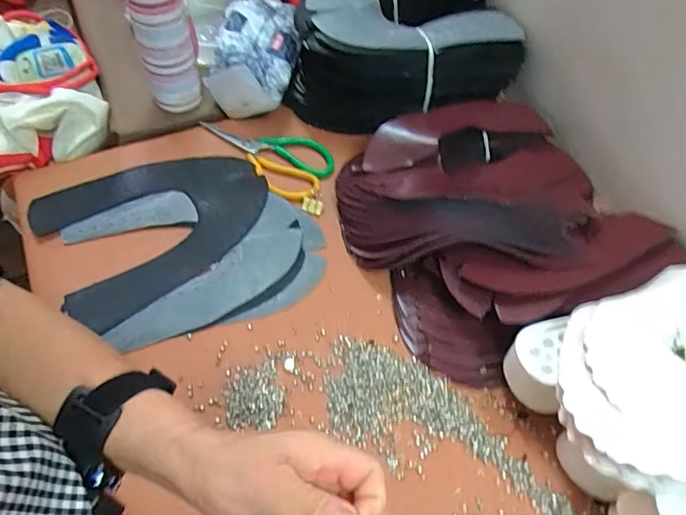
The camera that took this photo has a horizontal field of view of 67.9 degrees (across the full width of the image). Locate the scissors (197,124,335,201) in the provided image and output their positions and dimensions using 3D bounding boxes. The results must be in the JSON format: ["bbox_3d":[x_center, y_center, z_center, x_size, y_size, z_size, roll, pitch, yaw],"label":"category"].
[{"bbox_3d":[-0.106,-0.142,0.691,0.189,0.012,0.100,25,59,12],"label":"scissors"}]

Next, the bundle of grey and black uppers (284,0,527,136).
[{"bbox_3d":[0.076,-0.294,0.728,0.312,0.139,0.215,-19,61,-16],"label":"bundle of grey and black uppers"}]

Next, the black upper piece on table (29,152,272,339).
[{"bbox_3d":[-0.222,-0.047,0.626,0.263,0.011,0.201,-28,66,-17],"label":"black upper piece on table"}]

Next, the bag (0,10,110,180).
[{"bbox_3d":[-0.448,-0.253,0.686,0.204,0.099,0.269,-30,64,-21],"label":"bag"}]

